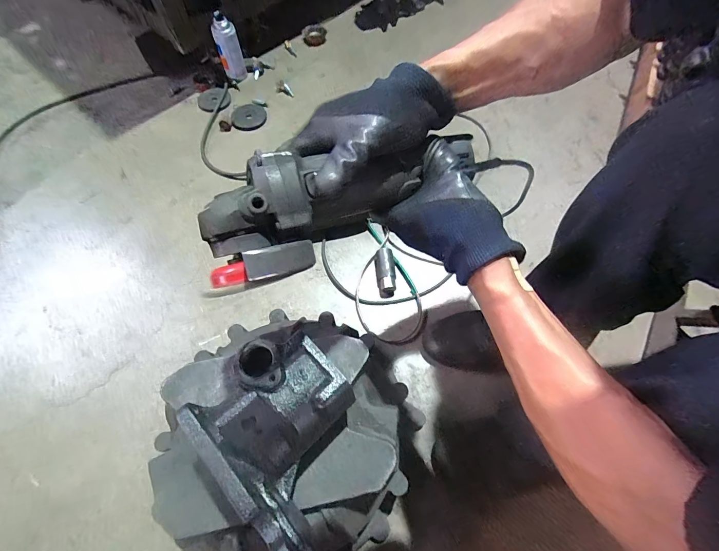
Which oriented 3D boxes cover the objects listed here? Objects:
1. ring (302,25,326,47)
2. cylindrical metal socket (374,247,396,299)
[{"bbox_3d":[-0.145,-0.775,1.070,0.075,0.032,0.081,0,64,0],"label":"ring"},{"bbox_3d":[0.052,-0.007,0.662,0.037,0.037,0.095,-1,64,-1],"label":"cylindrical metal socket"}]

